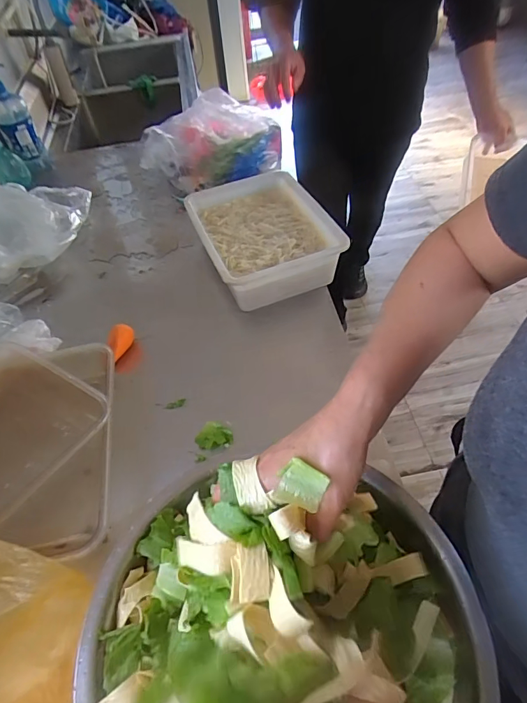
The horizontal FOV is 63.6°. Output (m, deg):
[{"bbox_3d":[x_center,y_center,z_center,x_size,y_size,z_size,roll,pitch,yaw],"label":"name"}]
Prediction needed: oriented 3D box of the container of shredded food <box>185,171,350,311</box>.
[{"bbox_3d":[-0.003,-0.238,0.896,0.248,0.111,0.316,-19,52,-10],"label":"container of shredded food"}]

